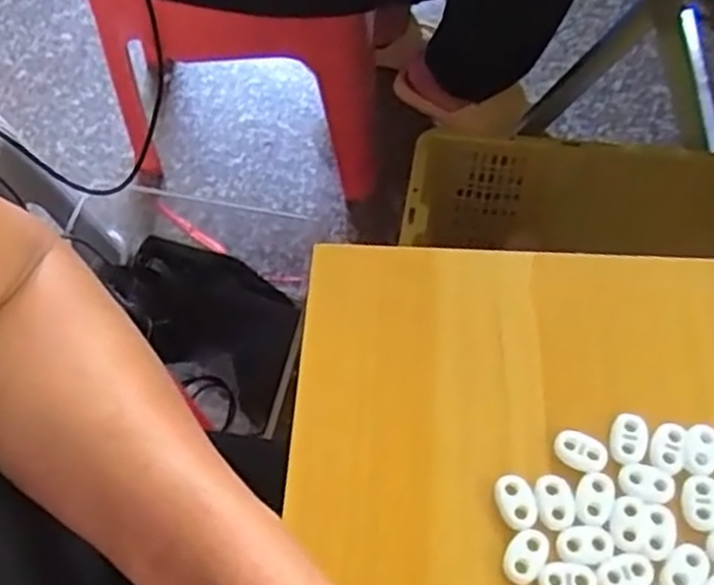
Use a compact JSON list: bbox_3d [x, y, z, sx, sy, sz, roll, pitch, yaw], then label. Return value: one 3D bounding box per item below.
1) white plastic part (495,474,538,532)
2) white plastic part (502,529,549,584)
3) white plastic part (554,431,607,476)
[{"bbox_3d":[0.067,0.087,0.319,0.014,0.004,0.023,-15,62,-6],"label":"white plastic part"},{"bbox_3d":[0.068,0.107,0.309,0.015,0.004,0.022,34,68,19],"label":"white plastic part"},{"bbox_3d":[0.096,0.068,0.328,0.023,0.005,0.015,29,67,17],"label":"white plastic part"}]

